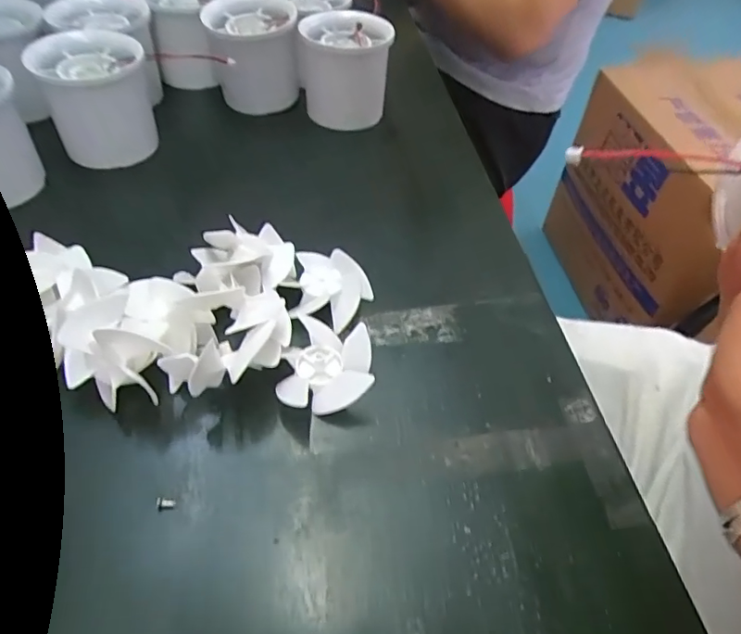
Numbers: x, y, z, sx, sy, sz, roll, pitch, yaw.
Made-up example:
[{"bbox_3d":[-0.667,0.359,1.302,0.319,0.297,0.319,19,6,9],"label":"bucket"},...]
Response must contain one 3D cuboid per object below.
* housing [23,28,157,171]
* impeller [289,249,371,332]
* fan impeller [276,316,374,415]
[{"bbox_3d":[-0.146,-0.118,0.291,0.055,0.052,0.054,-21,53,-20],"label":"housing"},{"bbox_3d":[-0.016,-0.014,0.234,0.033,0.012,0.036,4,49,0],"label":"impeller"},{"bbox_3d":[-0.017,0.018,0.207,0.034,0.013,0.038,6,49,1],"label":"fan impeller"}]

